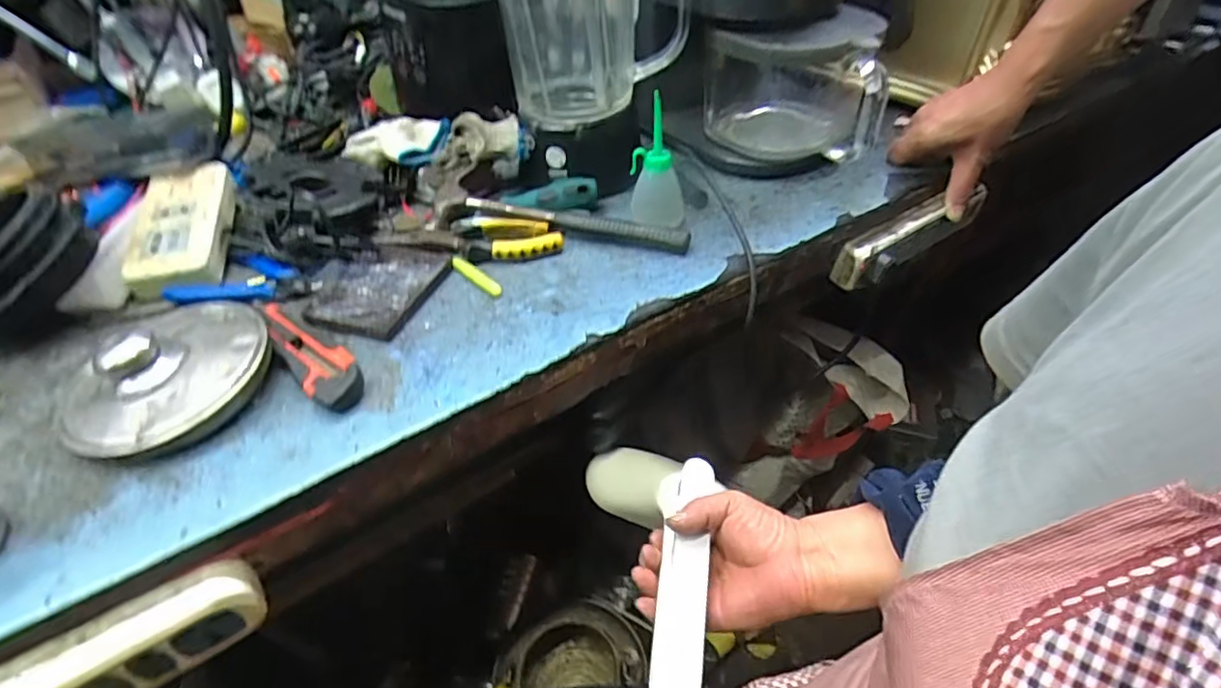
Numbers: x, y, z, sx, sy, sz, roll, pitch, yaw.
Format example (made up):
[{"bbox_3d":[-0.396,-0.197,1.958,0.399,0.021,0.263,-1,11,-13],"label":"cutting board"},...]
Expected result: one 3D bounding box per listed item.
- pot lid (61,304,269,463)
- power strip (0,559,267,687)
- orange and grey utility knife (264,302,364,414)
[{"bbox_3d":[-0.309,0.017,0.428,0.130,0.050,0.123,-1,42,1],"label":"pot lid"},{"bbox_3d":[-0.295,0.189,0.355,0.172,0.055,0.030,-27,47,-25],"label":"power strip"},{"bbox_3d":[-0.228,0.003,0.462,0.039,0.019,0.136,-31,49,-28],"label":"orange and grey utility knife"}]

